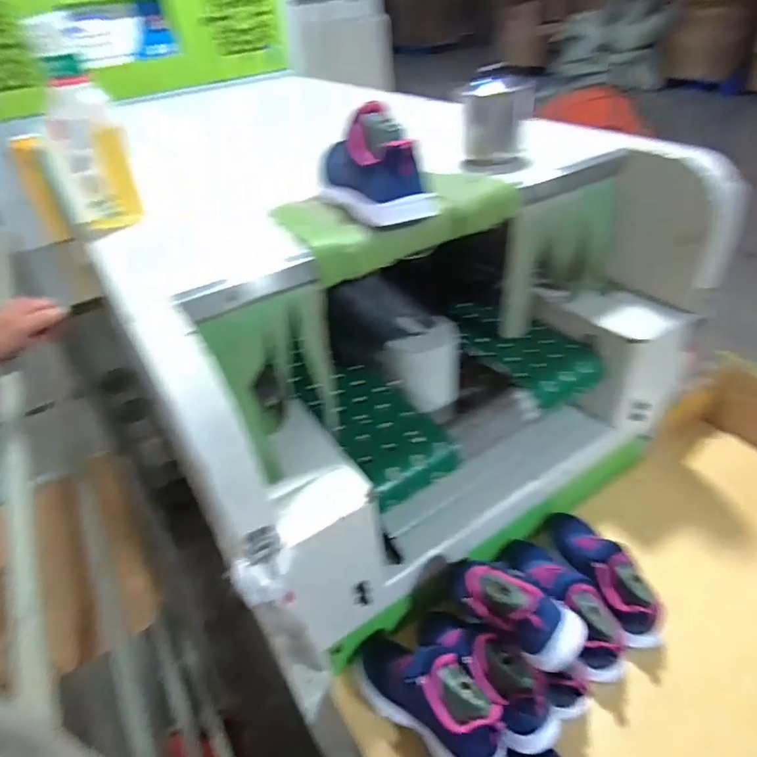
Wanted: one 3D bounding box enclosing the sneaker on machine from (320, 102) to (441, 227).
[{"bbox_3d":[-0.008,-0.236,0.554,0.079,0.093,0.158,-26,43,-23],"label":"sneaker on machine"}]

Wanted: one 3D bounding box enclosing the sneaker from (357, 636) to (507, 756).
[{"bbox_3d":[0.055,0.357,0.578,0.196,0.100,0.082,27,49,34],"label":"sneaker"}]

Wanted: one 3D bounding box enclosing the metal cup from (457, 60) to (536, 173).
[{"bbox_3d":[0.154,-0.335,0.676,0.092,0.104,0.090,4,40,12],"label":"metal cup"}]

